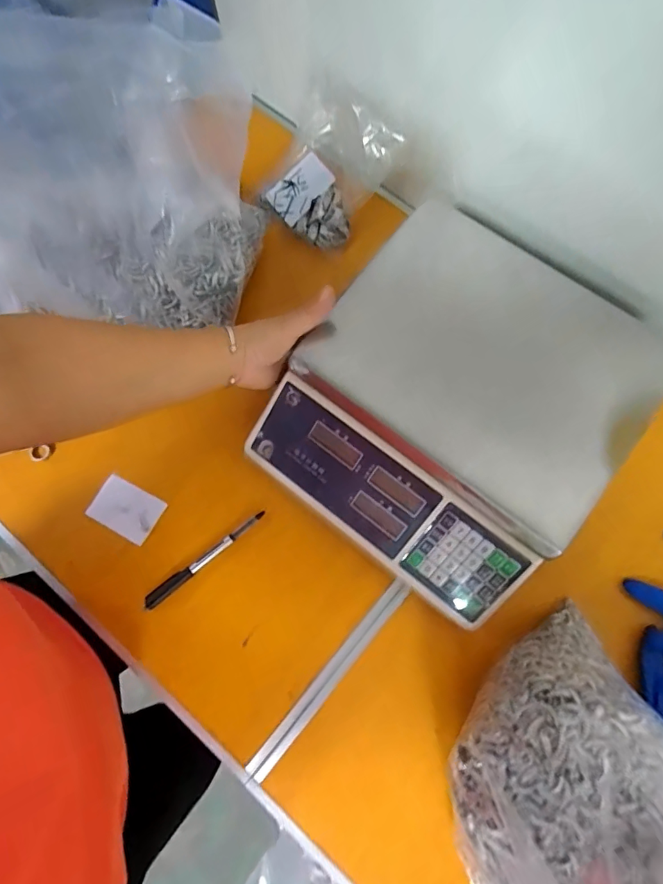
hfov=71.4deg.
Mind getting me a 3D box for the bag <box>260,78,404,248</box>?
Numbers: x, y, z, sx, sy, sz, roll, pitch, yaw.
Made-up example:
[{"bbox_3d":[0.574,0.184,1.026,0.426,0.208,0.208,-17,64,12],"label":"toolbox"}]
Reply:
[{"bbox_3d":[-0.004,-0.316,0.540,0.124,0.061,0.153,45,115,11],"label":"bag"}]

